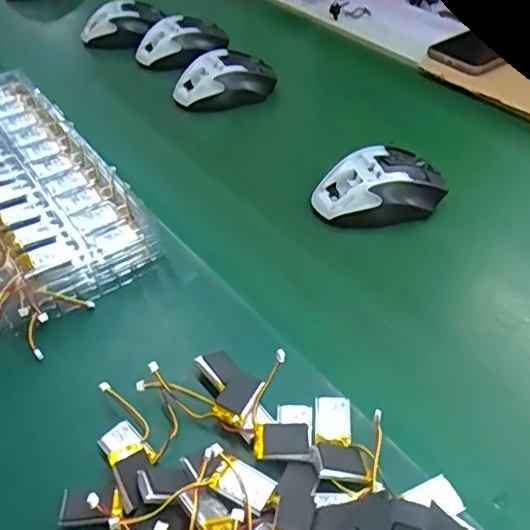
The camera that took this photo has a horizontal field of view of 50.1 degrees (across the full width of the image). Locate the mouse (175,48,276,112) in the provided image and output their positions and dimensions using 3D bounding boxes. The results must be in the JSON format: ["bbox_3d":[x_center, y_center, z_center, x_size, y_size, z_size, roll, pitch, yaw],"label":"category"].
[{"bbox_3d":[-0.047,-0.205,0.626,0.114,0.042,0.056,-19,47,-17],"label":"mouse"}]

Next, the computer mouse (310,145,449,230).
[{"bbox_3d":[0.097,-0.067,0.489,0.117,0.041,0.065,-11,45,-10],"label":"computer mouse"}]

